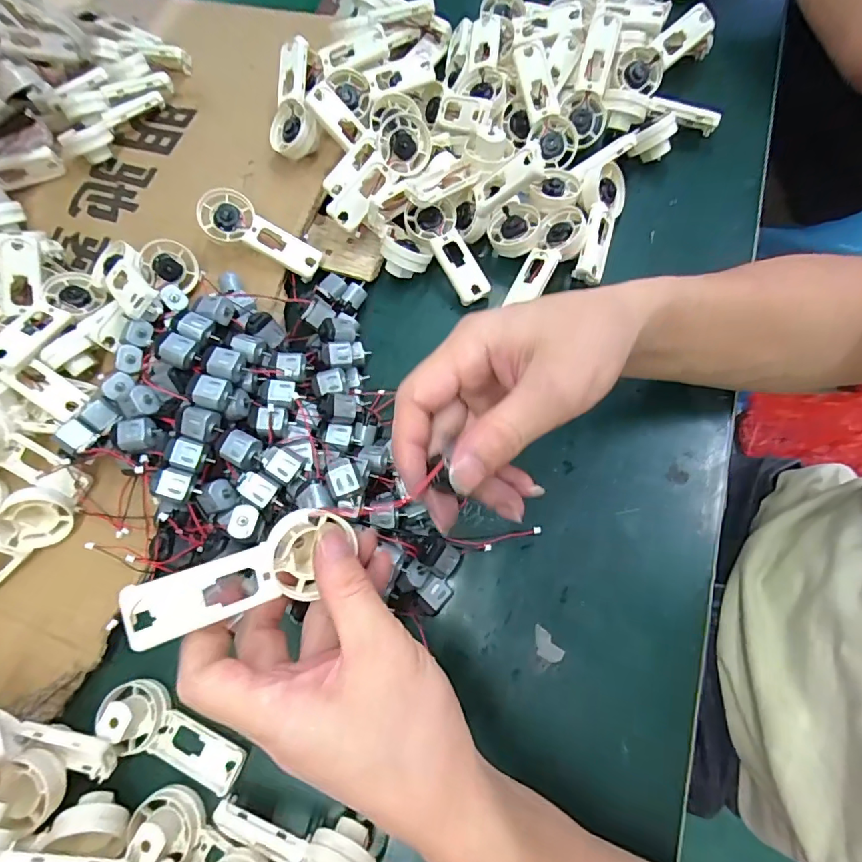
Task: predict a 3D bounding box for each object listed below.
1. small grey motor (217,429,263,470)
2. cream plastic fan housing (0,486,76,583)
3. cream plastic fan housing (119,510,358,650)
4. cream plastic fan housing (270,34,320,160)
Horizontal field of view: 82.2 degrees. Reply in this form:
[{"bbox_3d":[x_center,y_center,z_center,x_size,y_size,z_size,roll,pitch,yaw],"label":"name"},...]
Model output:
[{"bbox_3d":[-0.113,0.012,0.299,0.026,0.013,0.019,25,76,13],"label":"small grey motor"},{"bbox_3d":[-0.273,0.076,0.323,0.092,0.038,0.016,-51,38,1],"label":"cream plastic fan housing"},{"bbox_3d":[-0.076,0.063,0.211,0.093,0.015,0.033,-20,71,-35],"label":"cream plastic fan housing"},{"bbox_3d":[-0.111,-0.266,0.397,0.043,0.025,0.089,-10,85,28],"label":"cream plastic fan housing"}]

